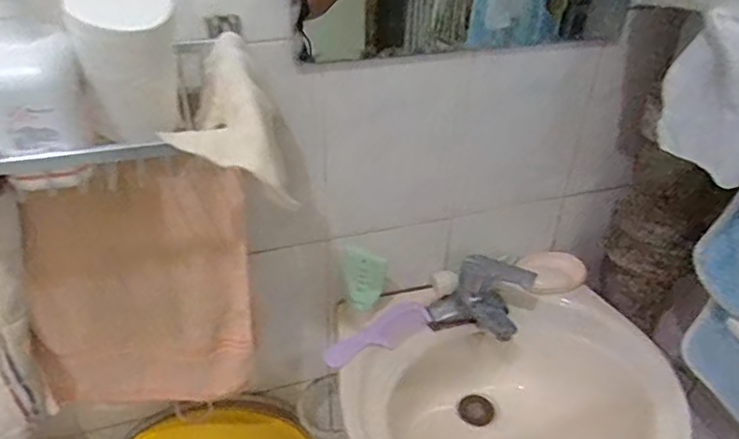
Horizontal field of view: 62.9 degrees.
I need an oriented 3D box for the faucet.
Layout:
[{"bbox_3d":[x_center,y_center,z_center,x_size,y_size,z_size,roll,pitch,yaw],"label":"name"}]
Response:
[{"bbox_3d":[0.159,0.120,0.903,0.140,0.116,0.081,21,40,23],"label":"faucet"}]

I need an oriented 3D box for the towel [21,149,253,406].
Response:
[{"bbox_3d":[-0.254,0.089,0.684,0.232,0.334,0.031,-7,37,-13],"label":"towel"}]

